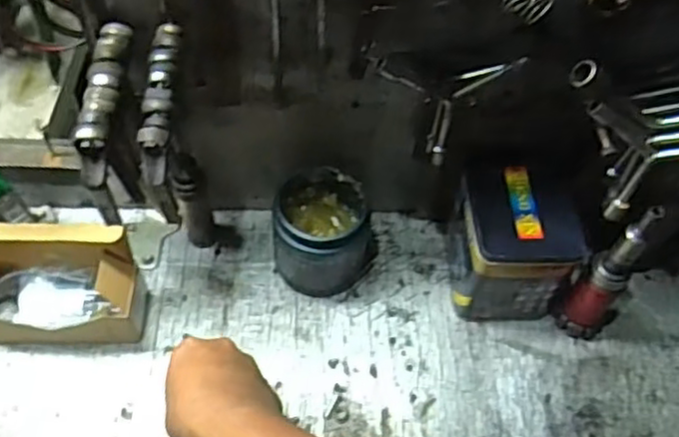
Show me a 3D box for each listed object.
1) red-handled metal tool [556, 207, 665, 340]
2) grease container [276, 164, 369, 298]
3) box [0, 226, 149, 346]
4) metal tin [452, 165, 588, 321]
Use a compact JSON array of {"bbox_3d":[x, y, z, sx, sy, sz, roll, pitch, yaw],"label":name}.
[{"bbox_3d":[0.234,0.054,0.609,0.040,0.188,0.032,13,58,5],"label":"red-handled metal tool"},{"bbox_3d":[-0.016,0.018,0.658,0.089,0.093,0.091,2,58,-3],"label":"grease container"},{"bbox_3d":[-0.258,0.064,0.619,0.145,0.110,0.081,1,58,-3],"label":"box"},{"bbox_3d":[0.159,0.026,0.656,0.097,0.124,0.104,3,58,-1],"label":"metal tin"}]

